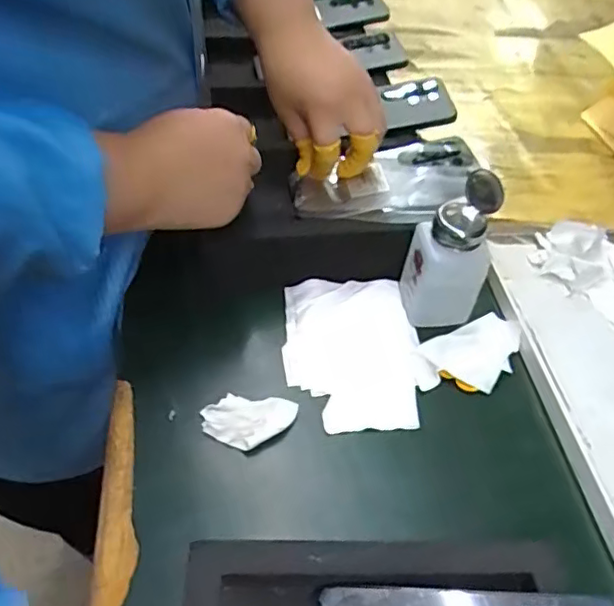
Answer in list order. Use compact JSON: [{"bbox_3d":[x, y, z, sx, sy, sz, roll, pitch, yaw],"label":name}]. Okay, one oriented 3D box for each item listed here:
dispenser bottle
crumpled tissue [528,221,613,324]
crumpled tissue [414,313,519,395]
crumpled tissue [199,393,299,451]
[{"bbox_3d":[0.112,-0.036,0.477,0.056,0.111,0.053,-6,50,-12],"label":"dispenser bottle"},{"bbox_3d":[0.264,-0.030,0.536,0.079,0.026,0.114,-32,59,-29],"label":"crumpled tissue"},{"bbox_3d":[0.136,0.043,0.488,0.108,0.014,0.057,-23,55,-24],"label":"crumpled tissue"},{"bbox_3d":[-0.040,0.085,0.428,0.067,0.021,0.034,-6,50,-12],"label":"crumpled tissue"}]

